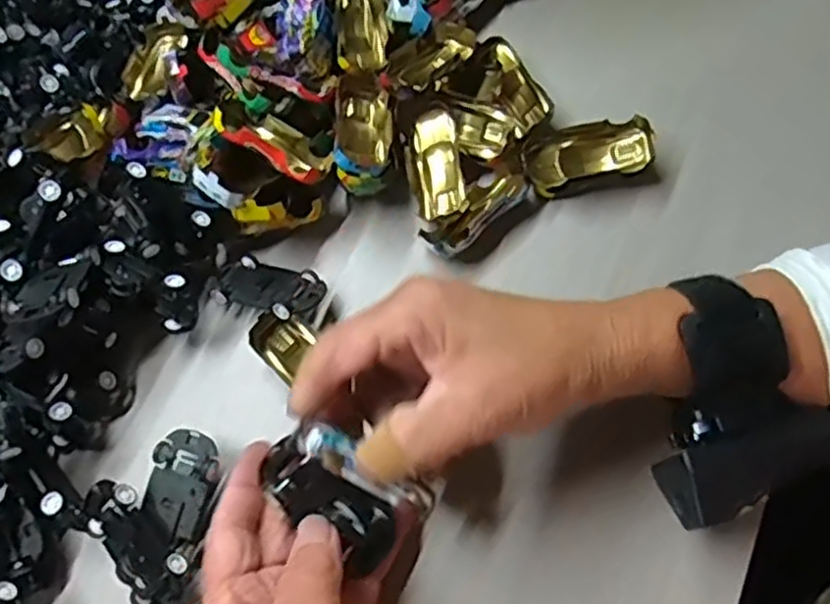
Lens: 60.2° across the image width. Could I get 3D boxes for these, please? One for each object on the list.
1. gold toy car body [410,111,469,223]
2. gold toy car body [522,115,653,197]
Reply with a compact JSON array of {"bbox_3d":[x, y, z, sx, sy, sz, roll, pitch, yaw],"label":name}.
[{"bbox_3d":[0.012,-0.074,0.387,0.028,0.016,0.061,-17,76,21],"label":"gold toy car body"},{"bbox_3d":[0.090,-0.078,0.377,0.064,0.021,0.032,-10,65,3],"label":"gold toy car body"}]

